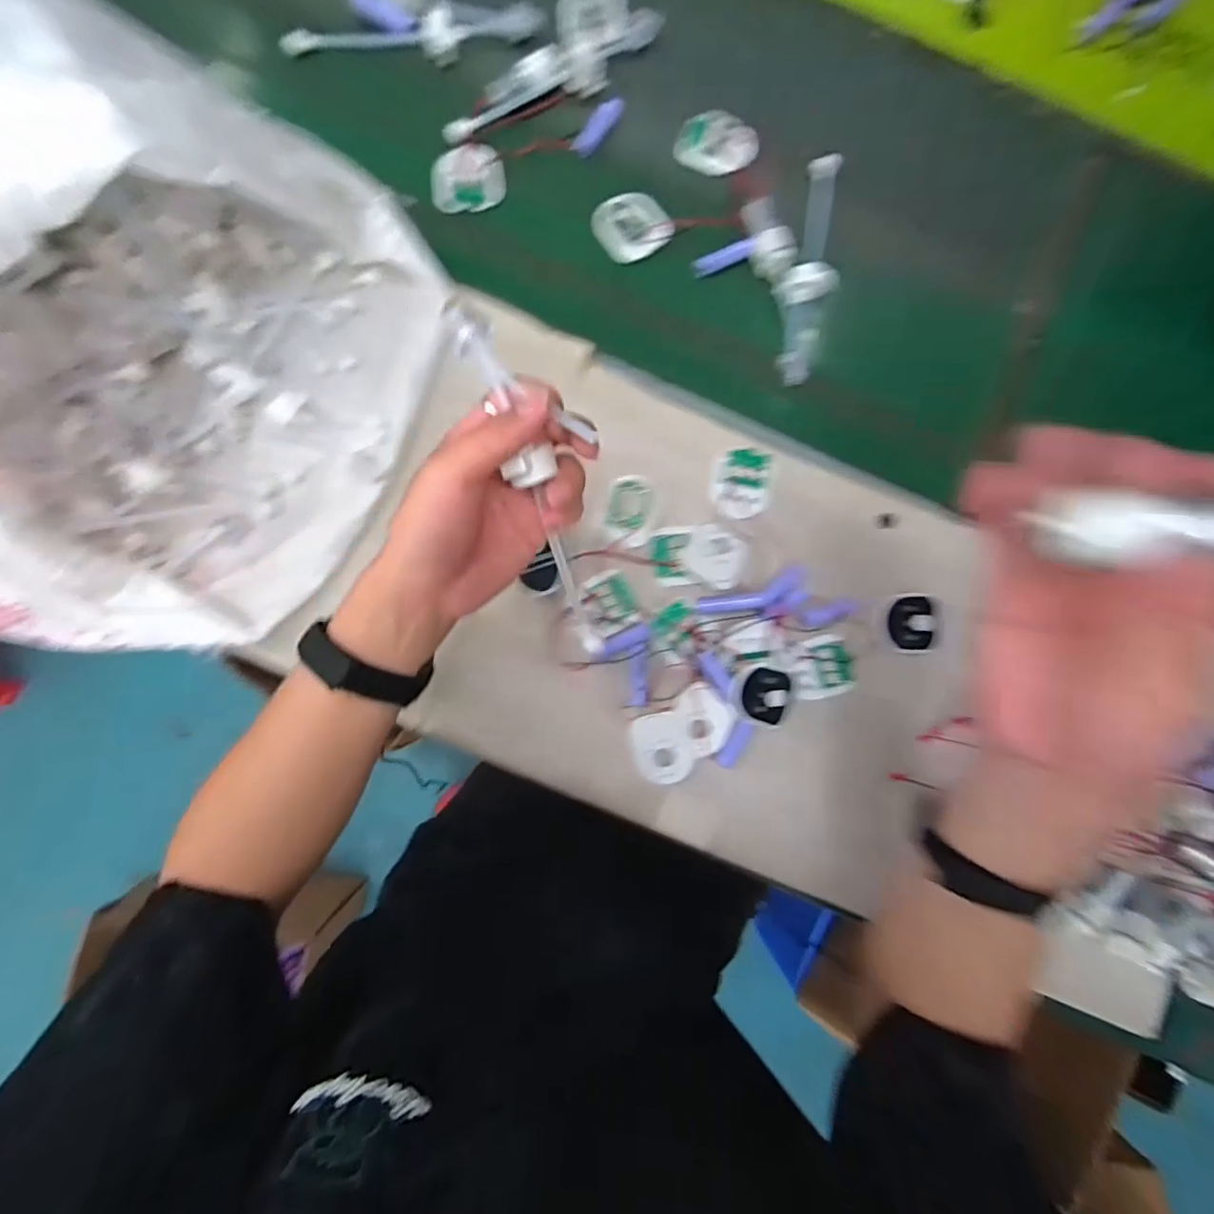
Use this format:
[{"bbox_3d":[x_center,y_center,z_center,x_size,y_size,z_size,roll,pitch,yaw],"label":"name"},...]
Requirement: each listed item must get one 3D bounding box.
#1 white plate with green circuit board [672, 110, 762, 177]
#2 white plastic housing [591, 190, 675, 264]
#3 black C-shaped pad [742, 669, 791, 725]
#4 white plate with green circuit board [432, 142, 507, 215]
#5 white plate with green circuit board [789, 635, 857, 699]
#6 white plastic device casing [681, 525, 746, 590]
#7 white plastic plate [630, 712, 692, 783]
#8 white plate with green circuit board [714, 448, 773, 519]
[{"bbox_3d":[0.098,-0.414,0.517,0.070,0.012,0.051,21,85,0],"label":"white plate with green circuit board"},{"bbox_3d":[0.022,-0.337,0.512,0.060,0.007,0.063,-40,87,-4],"label":"white plastic housing"},{"bbox_3d":[0.125,0.069,0.456,0.044,0.006,0.044,14,92,-21],"label":"black C-shaped pad"},{"bbox_3d":[-0.121,-0.375,0.505,0.064,0.004,0.058,-12,85,-3],"label":"white plate with green circuit board"},{"bbox_3d":[0.173,0.049,0.469,0.054,0.011,0.046,-14,86,-3],"label":"white plate with green circuit board"},{"bbox_3d":[0.087,-0.041,0.468,0.046,0.016,0.047,0,85,-2],"label":"white plastic device casing"},{"bbox_3d":[0.043,0.112,0.459,0.042,0.008,0.055,-17,86,-3],"label":"white plastic plate"},{"bbox_3d":[0.111,-0.101,0.476,0.043,0.007,0.056,10,85,-1],"label":"white plate with green circuit board"}]

